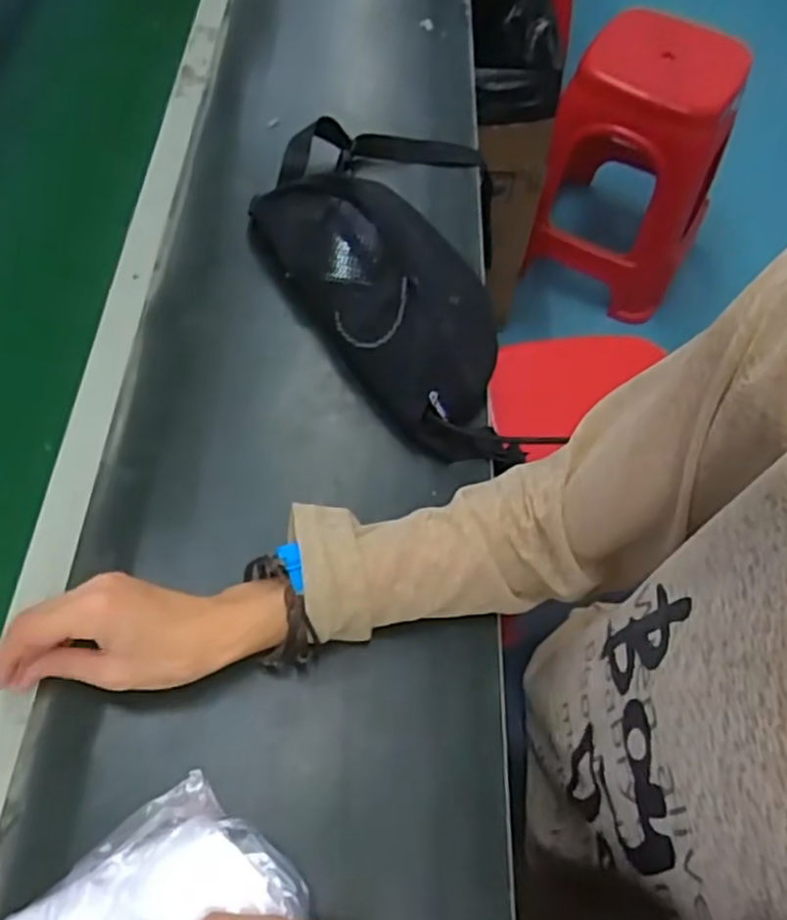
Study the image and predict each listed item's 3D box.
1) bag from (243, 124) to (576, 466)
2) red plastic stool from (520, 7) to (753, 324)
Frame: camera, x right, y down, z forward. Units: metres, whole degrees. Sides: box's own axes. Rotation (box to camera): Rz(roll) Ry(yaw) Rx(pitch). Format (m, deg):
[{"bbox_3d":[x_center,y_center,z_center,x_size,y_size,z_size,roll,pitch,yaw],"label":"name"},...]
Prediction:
[{"bbox_3d":[0.009,-0.145,0.613,0.147,0.068,0.326,-31,66,-21],"label":"bag"},{"bbox_3d":[0.516,-0.612,1.529,0.358,0.480,0.340,19,59,7],"label":"red plastic stool"}]

